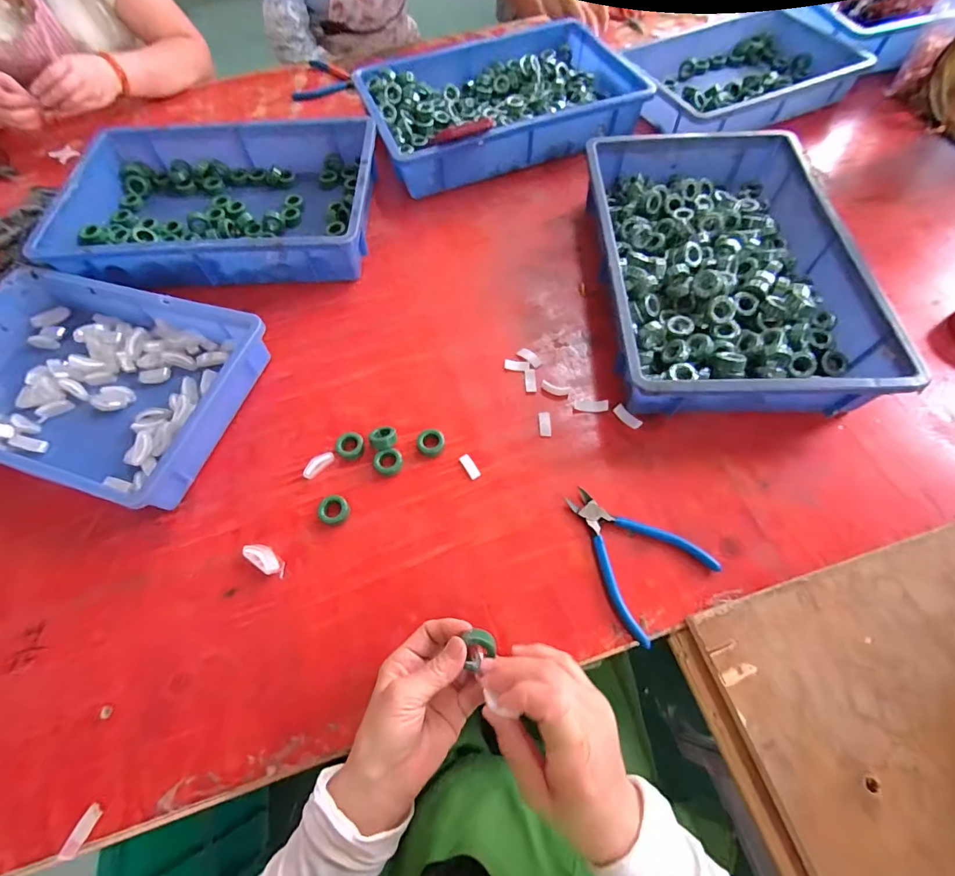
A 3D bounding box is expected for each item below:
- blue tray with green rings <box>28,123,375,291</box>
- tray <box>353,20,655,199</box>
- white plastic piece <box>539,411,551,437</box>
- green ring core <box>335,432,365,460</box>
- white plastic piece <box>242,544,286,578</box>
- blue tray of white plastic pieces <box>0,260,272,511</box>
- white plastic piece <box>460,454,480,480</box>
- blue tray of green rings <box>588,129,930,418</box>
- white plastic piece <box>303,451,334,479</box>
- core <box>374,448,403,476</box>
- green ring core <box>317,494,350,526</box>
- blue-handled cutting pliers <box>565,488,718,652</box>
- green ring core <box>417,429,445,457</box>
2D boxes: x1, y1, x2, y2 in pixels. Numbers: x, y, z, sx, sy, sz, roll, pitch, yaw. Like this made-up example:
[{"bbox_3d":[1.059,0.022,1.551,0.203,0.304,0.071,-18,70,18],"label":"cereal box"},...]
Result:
[{"bbox_3d":[-0.370,-0.351,0.660,0.432,0.072,0.294,-1,62,1],"label":"blue tray with green rings"},{"bbox_3d":[0.034,-0.578,0.768,0.439,0.076,0.304,-19,63,-8],"label":"tray"},{"bbox_3d":[0.078,-0.017,0.510,0.014,0.004,0.033,-1,62,2],"label":"white plastic piece"},{"bbox_3d":[-0.143,0.009,0.500,0.030,0.011,0.031,-1,62,1],"label":"green ring core"},{"bbox_3d":[-0.213,0.122,0.445,0.047,0.011,0.020,30,67,17],"label":"white plastic piece"},{"bbox_3d":[-0.459,-0.070,0.523,0.362,0.061,0.237,14,63,9],"label":"blue tray of white plastic pieces"},{"bbox_3d":[-0.009,0.031,0.490,0.012,0.004,0.031,-30,65,-14],"label":"white plastic piece"},{"bbox_3d":[0.299,-0.222,0.566,0.282,0.083,0.429,-1,62,2],"label":"blue tray of green rings"},{"bbox_3d":[-0.176,0.030,0.491,0.014,0.010,0.037,41,70,21],"label":"white plastic piece"},{"bbox_3d":[-0.098,0.026,0.486,0.030,0.015,0.026,-30,65,-14],"label":"core"},{"bbox_3d":[-0.151,0.076,0.466,0.030,0.012,0.031,-1,62,1],"label":"green ring core"},{"bbox_3d":[0.148,0.108,0.439,0.108,0.008,0.142,-36,66,-16],"label":"blue-handled cutting pliers"},{"bbox_3d":[-0.052,0.005,0.498,0.030,0.013,0.029,-1,62,1],"label":"green ring core"}]

